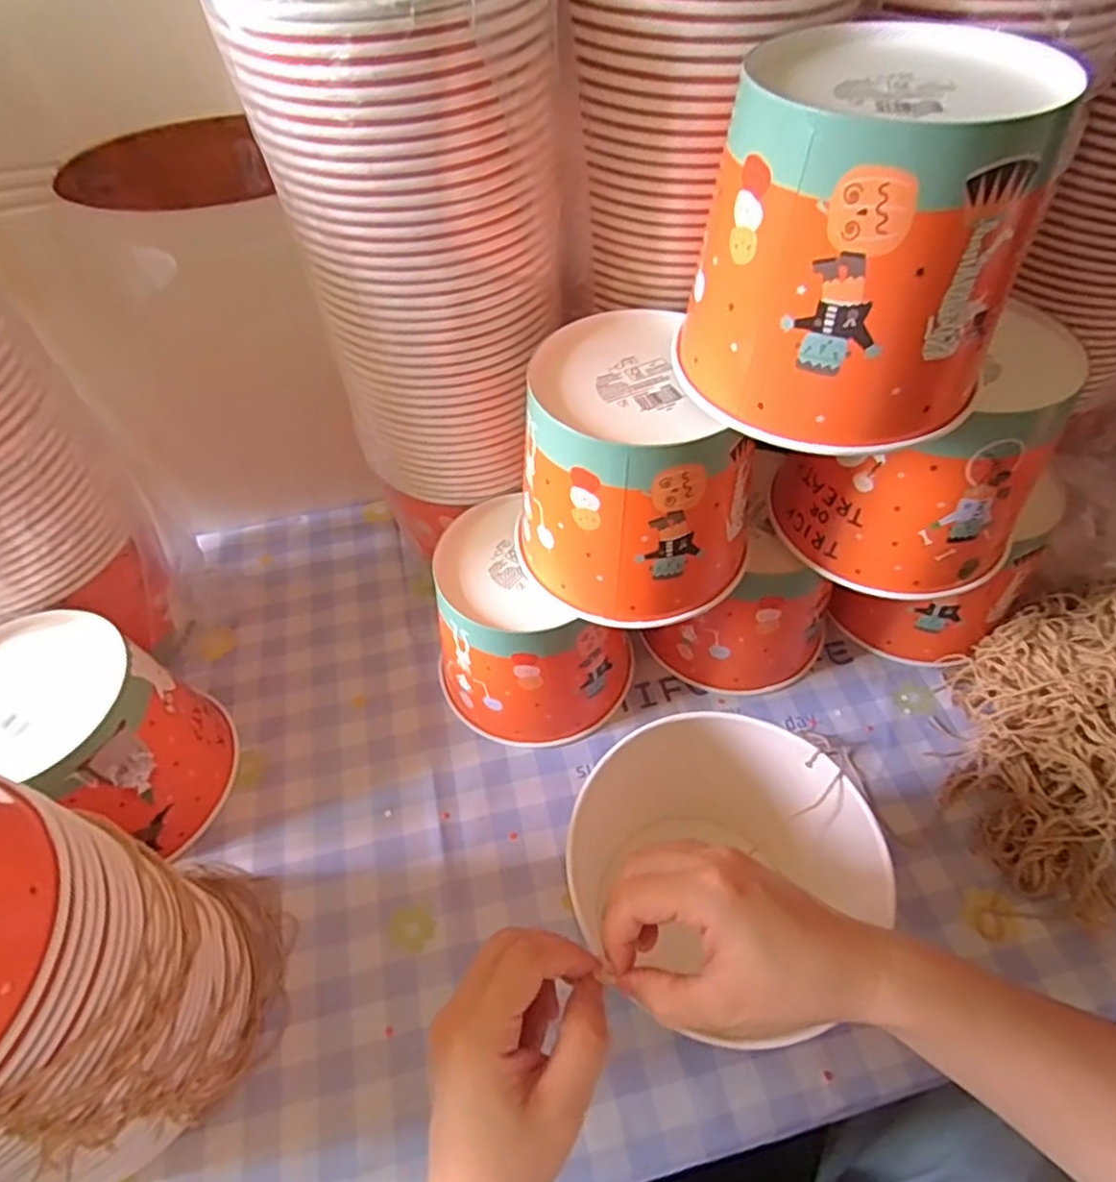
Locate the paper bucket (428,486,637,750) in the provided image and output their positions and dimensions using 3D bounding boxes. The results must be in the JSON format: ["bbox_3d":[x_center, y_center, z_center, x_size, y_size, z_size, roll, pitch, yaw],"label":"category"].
[{"bbox_3d":[-0.021,0.034,0.515,0.138,0.131,0.121,20,57,17],"label":"paper bucket"}]

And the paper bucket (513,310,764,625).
[{"bbox_3d":[0.052,-0.078,0.427,0.140,0.130,0.149,4,53,6],"label":"paper bucket"}]

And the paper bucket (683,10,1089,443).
[{"bbox_3d":[0.148,-0.166,0.327,0.139,0.131,0.148,21,57,17],"label":"paper bucket"}]

